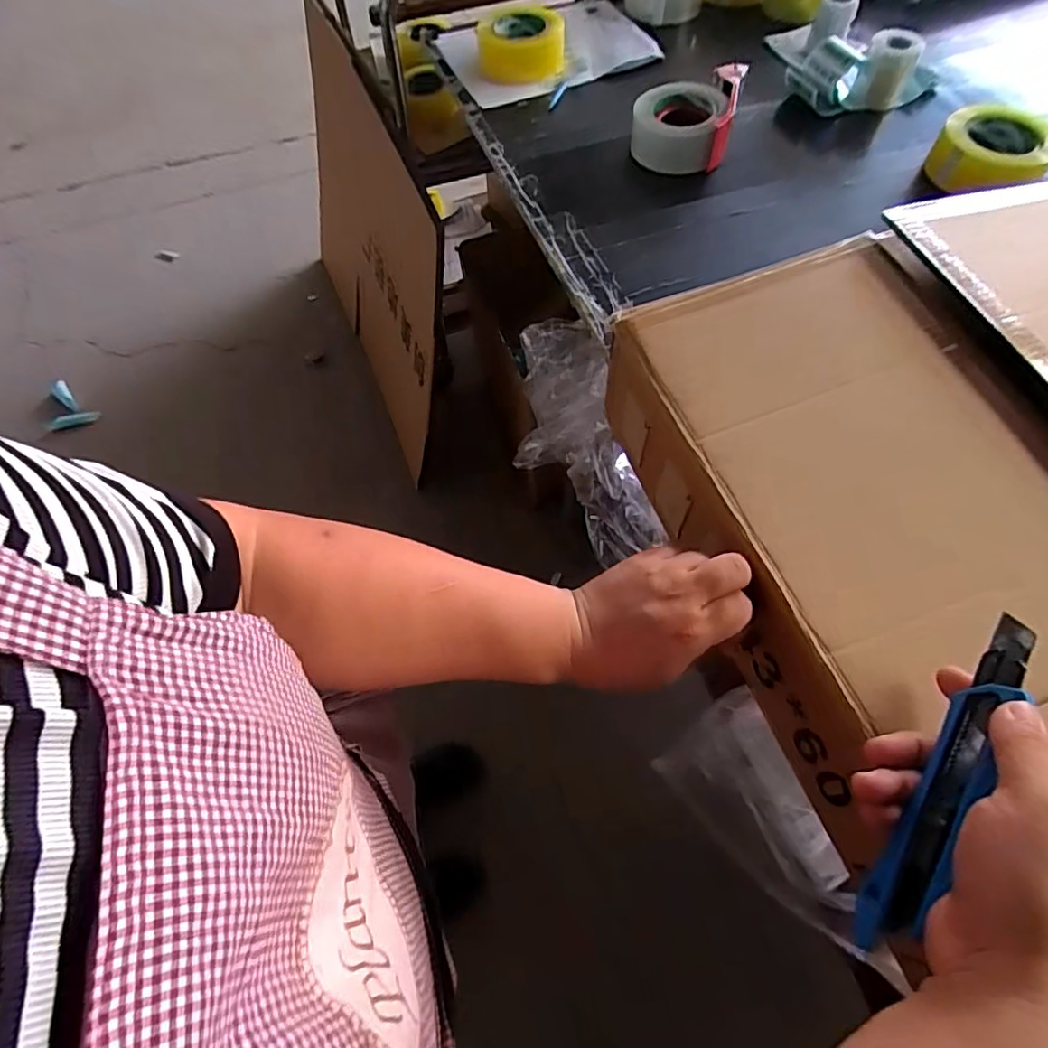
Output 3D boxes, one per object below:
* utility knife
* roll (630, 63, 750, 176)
[{"bbox_3d":[0.204,0.122,0.280,0.016,0.025,0.171,31,80,15],"label":"utility knife"},{"bbox_3d":[0.212,-0.535,0.772,0.123,0.061,0.160,18,65,10],"label":"roll"}]

